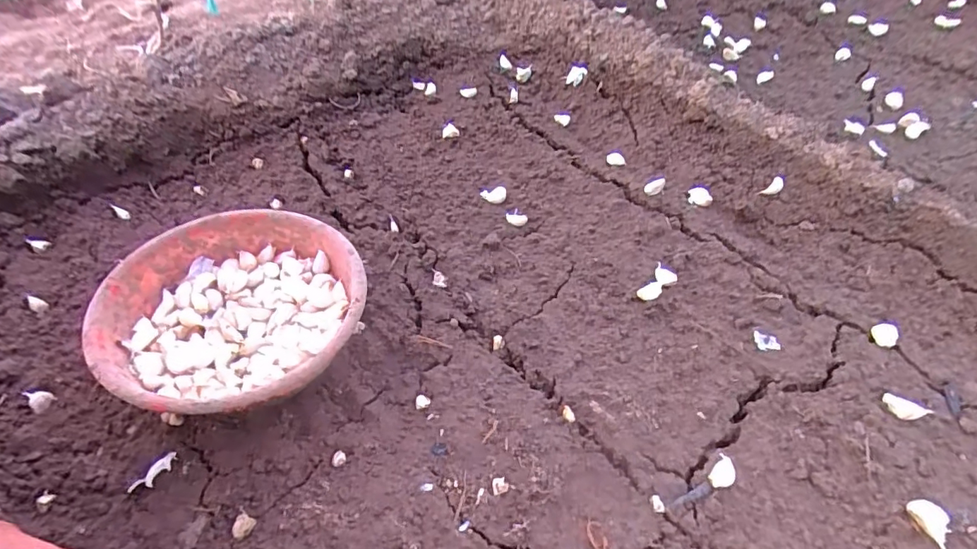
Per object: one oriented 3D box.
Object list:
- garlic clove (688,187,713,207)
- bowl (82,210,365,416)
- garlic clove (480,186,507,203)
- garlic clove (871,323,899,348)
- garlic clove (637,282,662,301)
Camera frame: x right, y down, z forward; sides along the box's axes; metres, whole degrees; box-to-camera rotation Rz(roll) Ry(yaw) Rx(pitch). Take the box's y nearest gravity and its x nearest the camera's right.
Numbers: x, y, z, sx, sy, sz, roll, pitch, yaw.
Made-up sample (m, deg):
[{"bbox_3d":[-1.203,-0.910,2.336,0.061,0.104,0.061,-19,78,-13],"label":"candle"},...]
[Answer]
[{"bbox_3d":[0.328,-0.122,0.773,0.036,0.018,0.029,26,54,18],"label":"garlic clove"},{"bbox_3d":[-0.289,0.045,0.593,0.272,0.093,0.279,1,50,-2],"label":"bowl"},{"bbox_3d":[0.007,-0.126,0.786,0.041,0.020,0.020,14,51,9],"label":"garlic clove"},{"bbox_3d":[0.476,0.074,0.599,0.018,0.024,0.027,-26,56,-23],"label":"garlic clove"},{"bbox_3d":[0.214,0.023,0.658,0.034,0.012,0.020,-22,55,-20],"label":"garlic clove"}]

